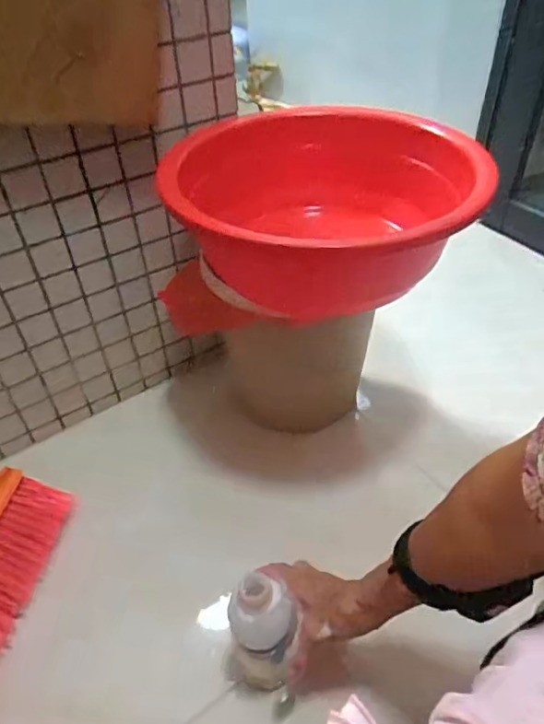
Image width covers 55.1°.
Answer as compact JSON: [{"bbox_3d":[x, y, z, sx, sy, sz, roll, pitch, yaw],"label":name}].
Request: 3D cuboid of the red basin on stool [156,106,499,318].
[{"bbox_3d":[0.079,-0.187,0.655,0.369,0.143,0.360,-1,42,1],"label":"red basin on stool"}]

